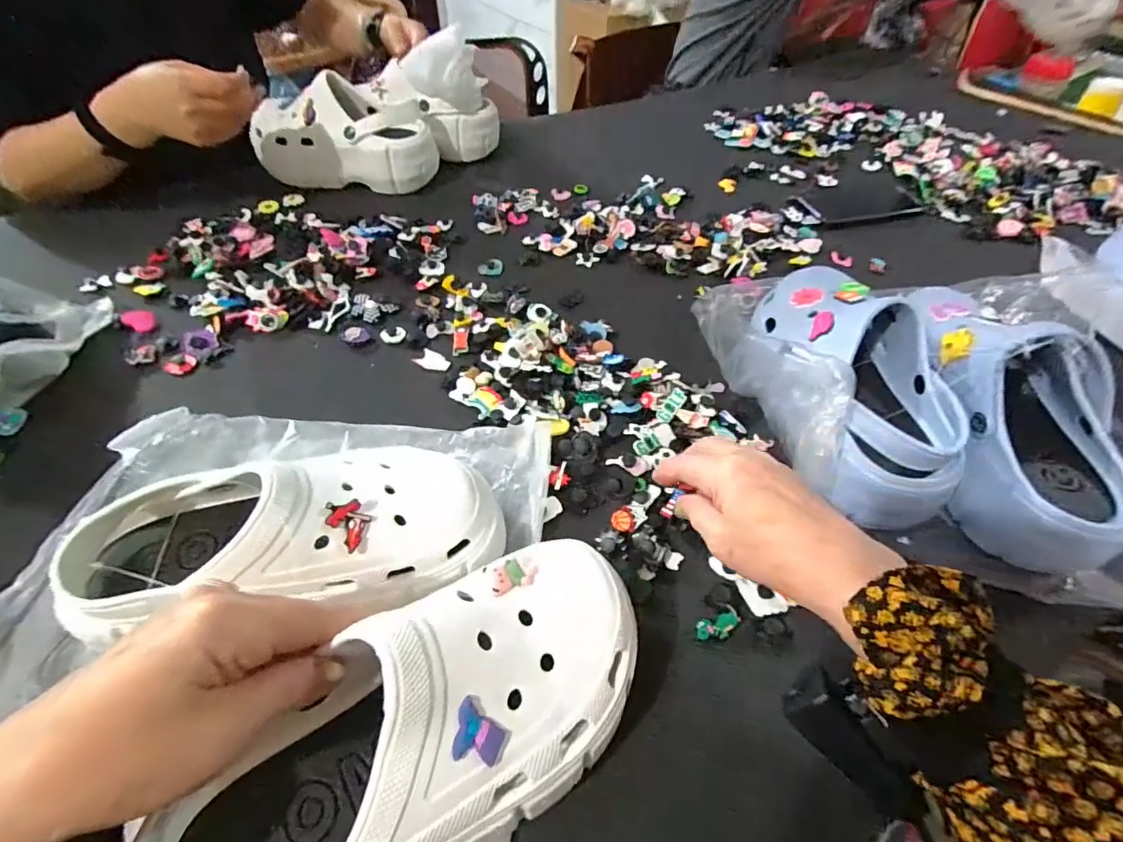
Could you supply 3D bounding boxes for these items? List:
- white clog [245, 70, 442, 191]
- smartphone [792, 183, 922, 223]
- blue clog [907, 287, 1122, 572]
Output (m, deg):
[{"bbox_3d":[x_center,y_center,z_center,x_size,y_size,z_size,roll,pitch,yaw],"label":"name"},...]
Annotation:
[{"bbox_3d":[-0.293,-0.387,0.686,0.232,0.098,0.102,9,51,6],"label":"white clog"},{"bbox_3d":[0.415,-0.309,0.715,0.174,0.012,0.078,-12,52,-10],"label":"smartphone"},{"bbox_3d":[0.345,-0.013,0.397,0.099,0.116,0.232,3,51,2],"label":"blue clog"}]

